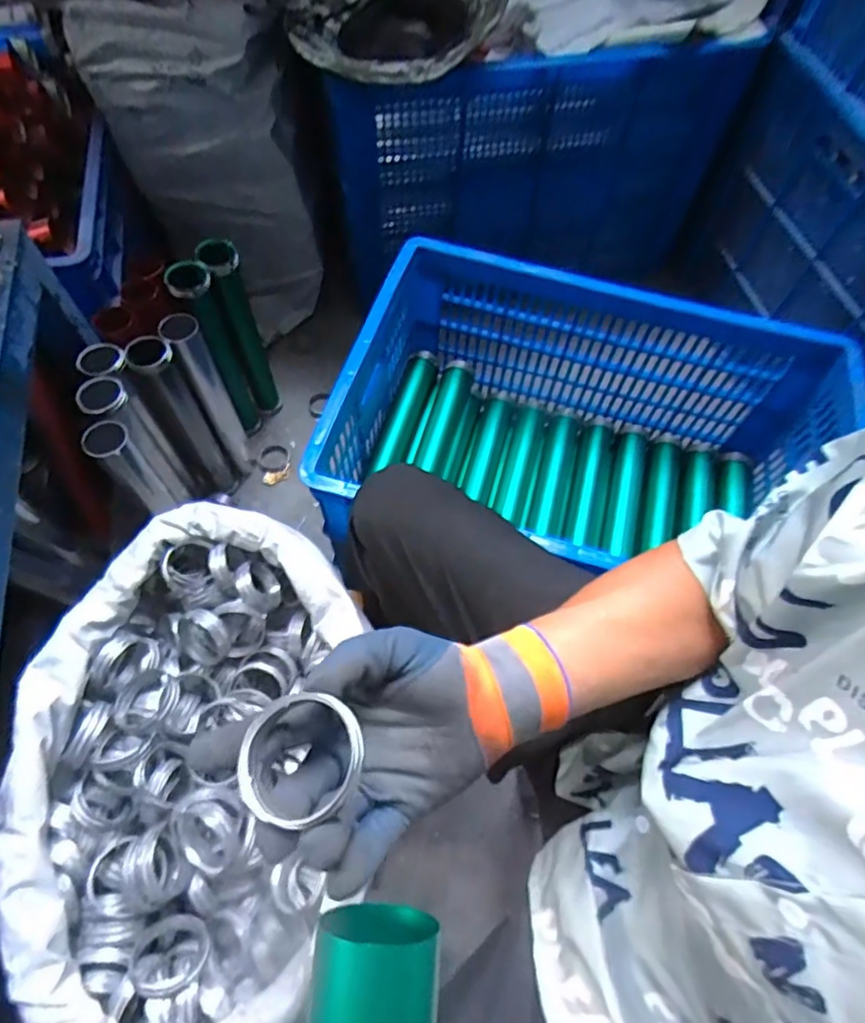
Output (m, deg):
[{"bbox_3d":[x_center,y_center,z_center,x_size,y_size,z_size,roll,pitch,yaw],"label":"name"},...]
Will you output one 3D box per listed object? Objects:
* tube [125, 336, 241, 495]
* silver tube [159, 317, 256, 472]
[{"bbox_3d":[-0.389,-0.135,0.922,0.052,0.353,0.069,33,66,13],"label":"tube"},{"bbox_3d":[-0.355,-0.182,0.918,0.054,0.334,0.061,-21,66,-14],"label":"silver tube"}]

